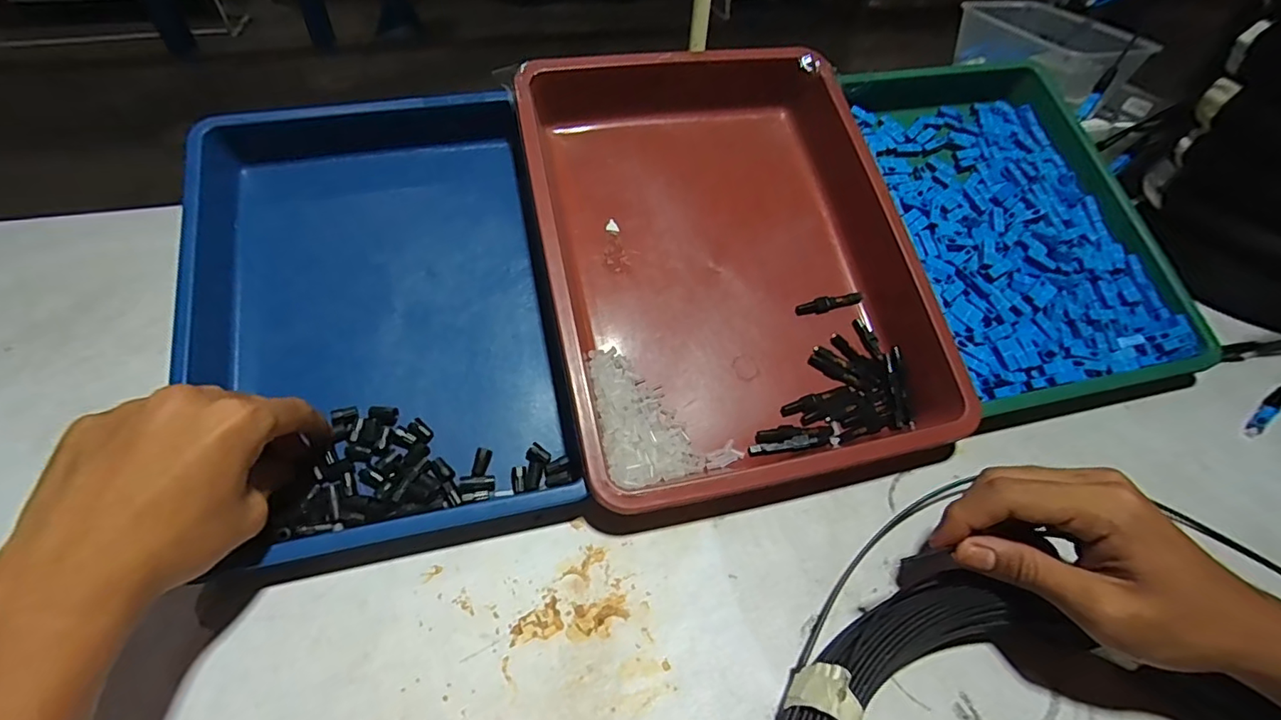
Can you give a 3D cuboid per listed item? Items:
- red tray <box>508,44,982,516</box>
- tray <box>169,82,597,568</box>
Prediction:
[{"bbox_3d":[0.063,-0.083,0.409,0.264,0.060,0.350,-11,70,-11],"label":"red tray"},{"bbox_3d":[-0.184,-0.047,0.375,0.217,0.047,0.345,-10,69,-12],"label":"tray"}]

